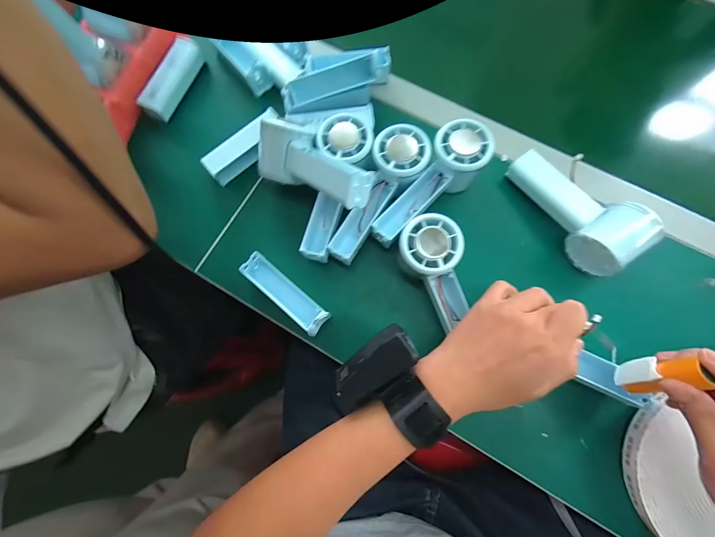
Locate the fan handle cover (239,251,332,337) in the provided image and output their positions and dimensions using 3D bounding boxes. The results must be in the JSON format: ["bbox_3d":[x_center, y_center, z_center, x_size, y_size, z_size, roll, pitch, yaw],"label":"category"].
[{"bbox_3d":[-0.075,0.026,0.318,0.101,0.037,0.027,39,81,8],"label":"fan handle cover"}]

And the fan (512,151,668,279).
[{"bbox_3d":[0.225,-0.064,0.317,0.056,0.056,0.150,-31,66,-6],"label":"fan"}]

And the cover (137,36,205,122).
[{"bbox_3d":[-0.230,-0.239,0.382,0.030,0.025,0.109,23,79,5],"label":"cover"}]

